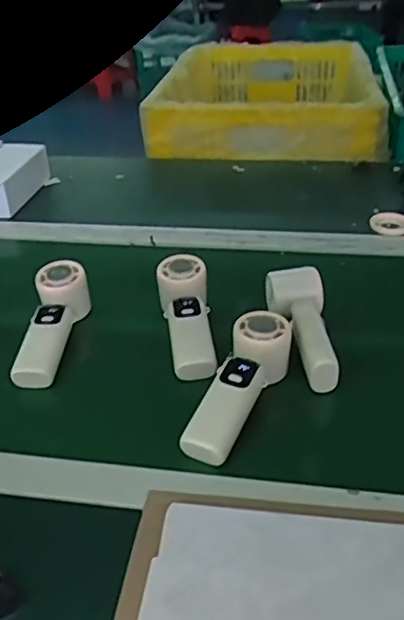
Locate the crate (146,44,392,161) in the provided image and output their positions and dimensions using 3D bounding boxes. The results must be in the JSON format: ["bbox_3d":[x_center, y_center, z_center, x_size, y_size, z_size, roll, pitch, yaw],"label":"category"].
[{"bbox_3d":[0.160,-0.498,1.364,0.473,0.138,0.683,6,32,7],"label":"crate"}]

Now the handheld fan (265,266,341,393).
[{"bbox_3d":[0.104,0.013,0.606,0.053,0.055,0.151,-3,35,-1],"label":"handheld fan"}]

